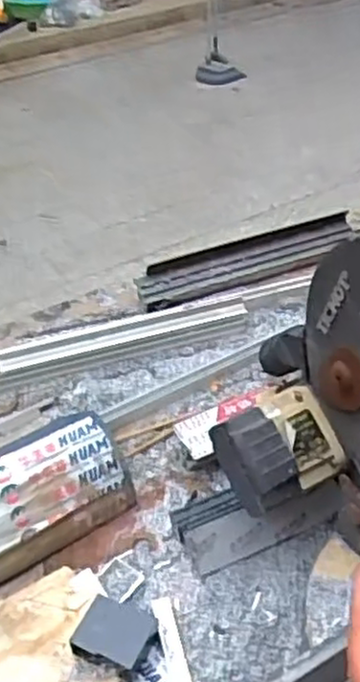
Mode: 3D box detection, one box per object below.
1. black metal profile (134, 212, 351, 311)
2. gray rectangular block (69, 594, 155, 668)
[{"bbox_3d":[0.127,-0.147,1.316,0.421,0.054,0.087,-18,40,-14],"label":"black metal profile"},{"bbox_3d":[-0.069,0.314,0.785,0.076,0.038,0.060,13,43,22],"label":"gray rectangular block"}]

